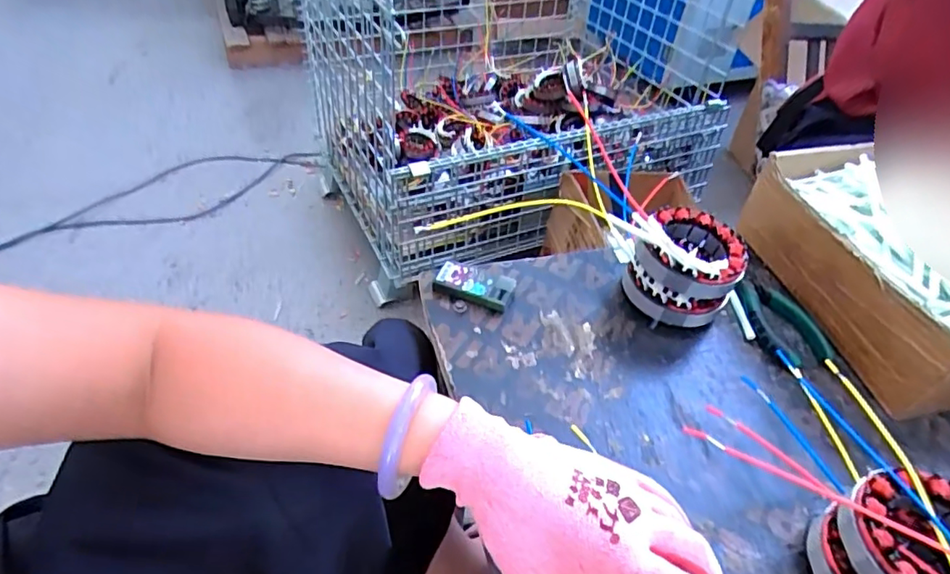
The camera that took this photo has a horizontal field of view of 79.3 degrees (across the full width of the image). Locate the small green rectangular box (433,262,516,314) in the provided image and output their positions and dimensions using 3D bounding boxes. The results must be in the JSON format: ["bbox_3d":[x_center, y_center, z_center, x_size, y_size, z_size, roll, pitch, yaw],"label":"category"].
[{"bbox_3d":[0.001,-0.002,0.506,0.065,0.016,0.036,21,46,14],"label":"small green rectangular box"}]

